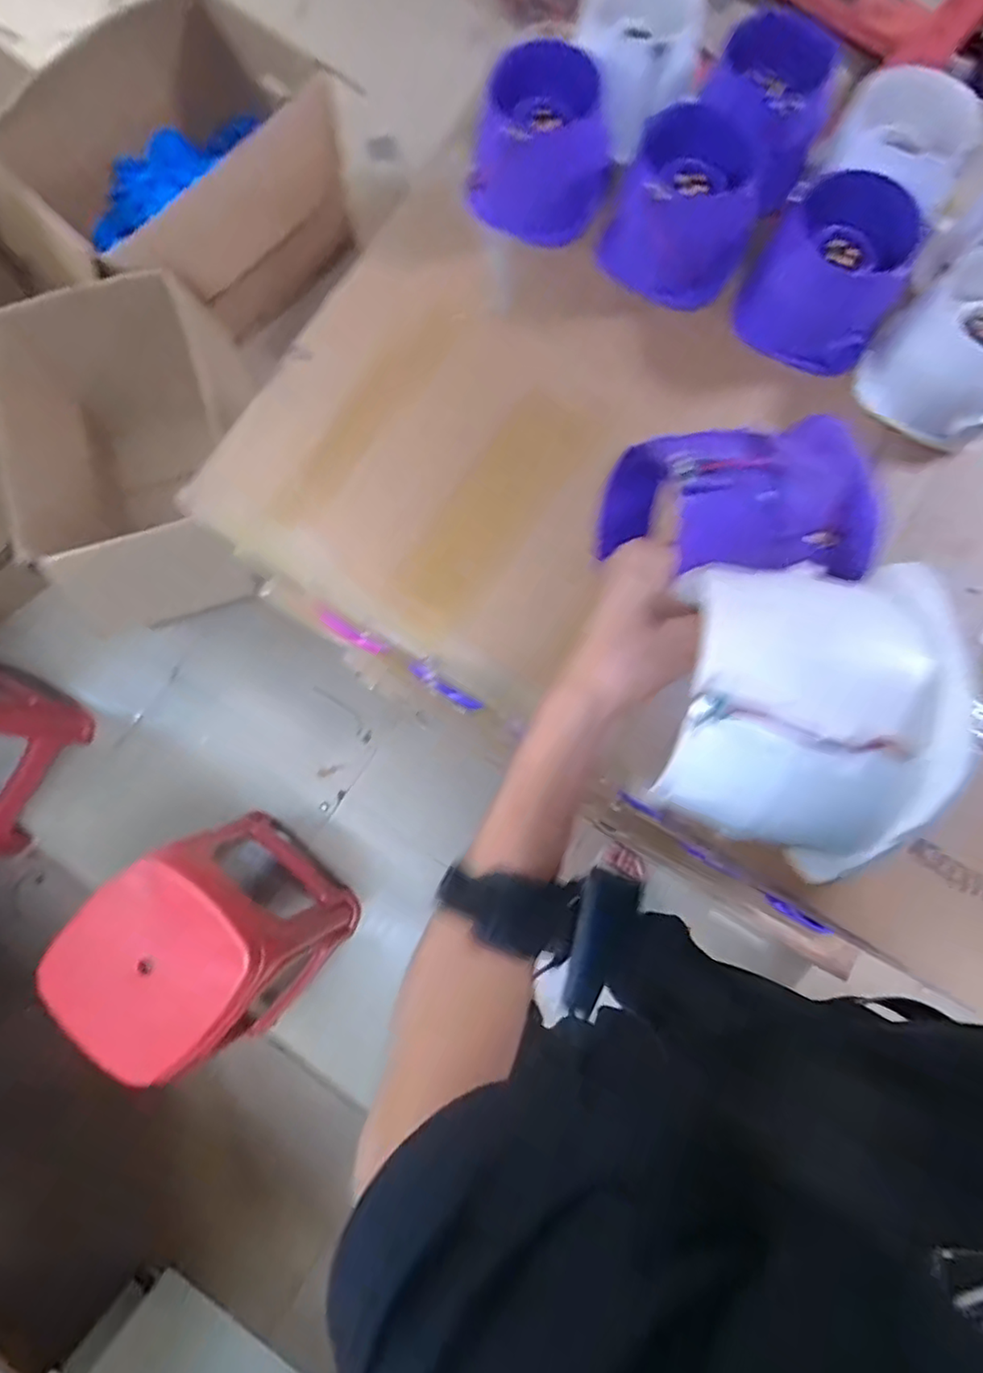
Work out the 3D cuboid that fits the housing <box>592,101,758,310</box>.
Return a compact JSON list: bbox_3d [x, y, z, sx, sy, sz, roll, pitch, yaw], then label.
[{"bbox_3d":[0.193,-0.479,0.621,0.141,0.108,0.141,27,80,5],"label":"housing"}]

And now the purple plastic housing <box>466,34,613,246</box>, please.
[{"bbox_3d":[0.051,-0.533,0.624,0.120,0.112,0.109,22,79,5],"label":"purple plastic housing"}]

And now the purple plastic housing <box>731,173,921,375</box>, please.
[{"bbox_3d":[0.318,-0.392,0.597,0.127,0.100,0.137,0,78,0],"label":"purple plastic housing"}]

